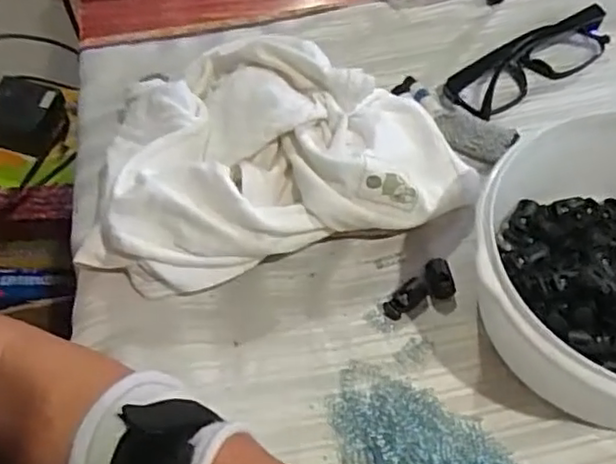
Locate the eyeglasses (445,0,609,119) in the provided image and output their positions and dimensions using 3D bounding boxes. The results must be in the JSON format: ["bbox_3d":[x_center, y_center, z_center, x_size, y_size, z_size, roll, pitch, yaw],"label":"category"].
[{"bbox_3d":[0.157,-0.120,0.455,0.131,0.022,0.035,-30,60,-17],"label":"eyeglasses"}]

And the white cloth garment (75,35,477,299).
[{"bbox_3d":[-0.028,-0.060,0.408,0.228,0.058,0.171,-13,56,-6],"label":"white cloth garment"}]

